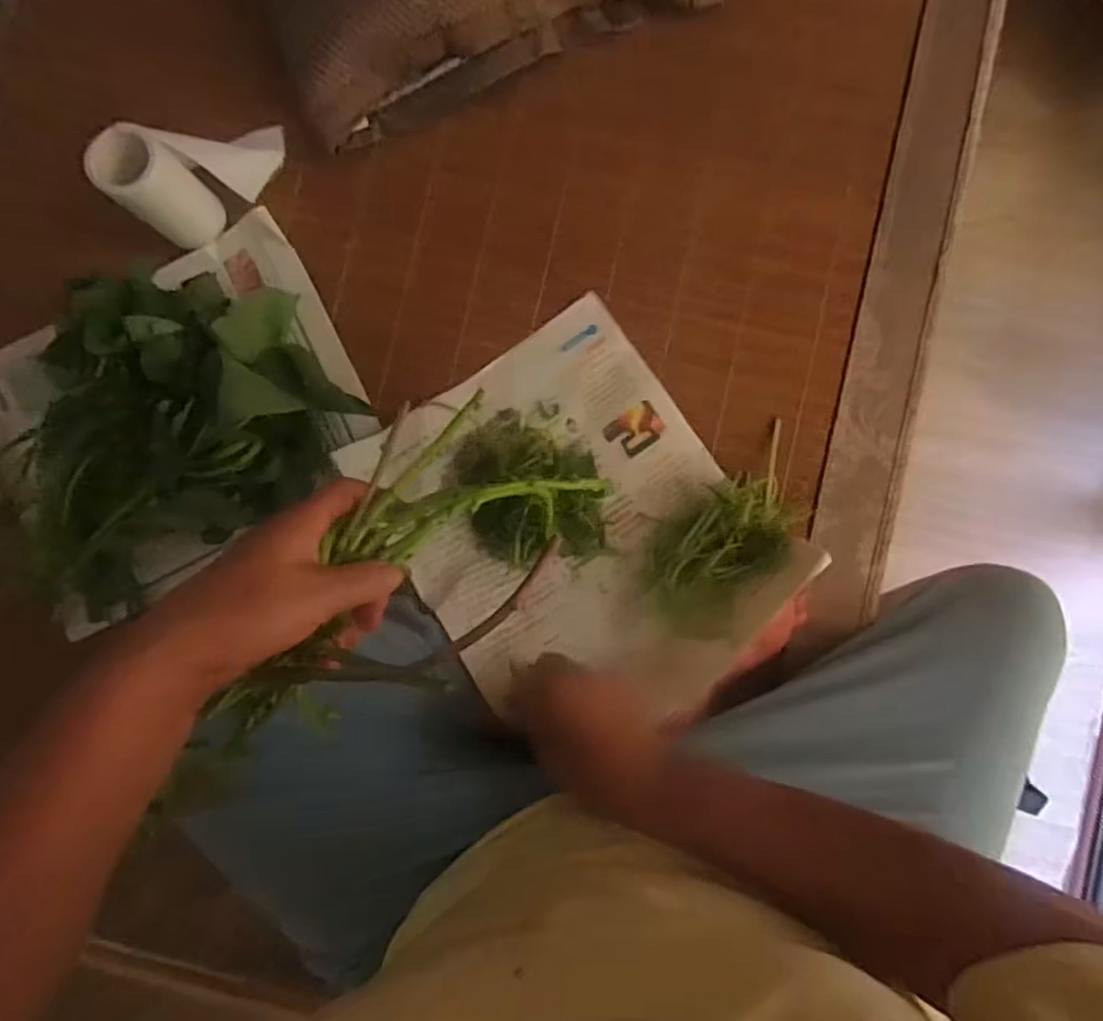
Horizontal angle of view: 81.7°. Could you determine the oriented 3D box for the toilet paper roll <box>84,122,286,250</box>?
[{"bbox_3d":[-0.304,-0.292,0.547,0.133,0.095,0.077,-22,86,2],"label":"toilet paper roll"}]

